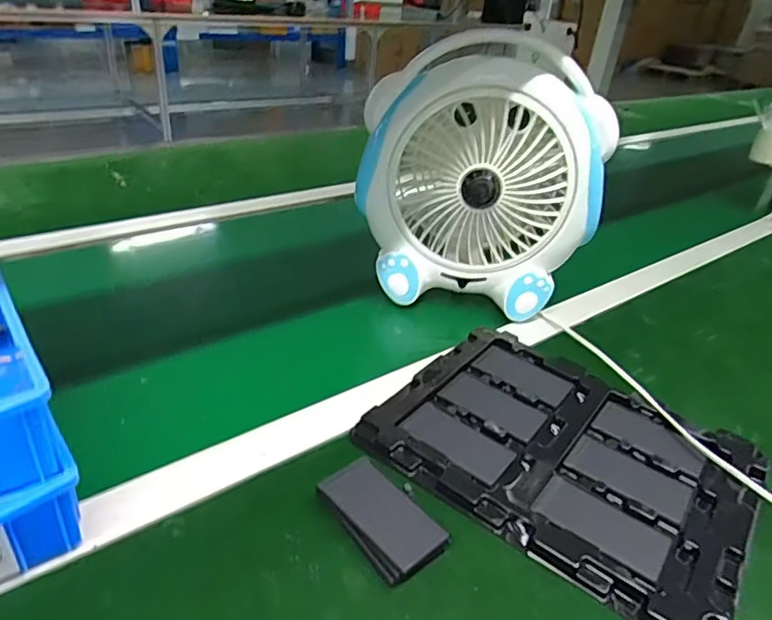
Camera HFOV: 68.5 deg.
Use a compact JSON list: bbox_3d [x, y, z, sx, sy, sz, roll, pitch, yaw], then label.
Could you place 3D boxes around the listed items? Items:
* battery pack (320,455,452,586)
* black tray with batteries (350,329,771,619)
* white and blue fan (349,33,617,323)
[{"bbox_3d":[-0.002,0.141,0.388,0.049,0.014,0.089,-17,38,-35],"label":"battery pack"},{"bbox_3d":[0.145,0.109,0.467,0.270,0.012,0.225,25,35,28],"label":"black tray with batteries"},{"bbox_3d":[0.100,-0.127,0.595,0.253,0.260,0.082,5,30,-4],"label":"white and blue fan"}]

